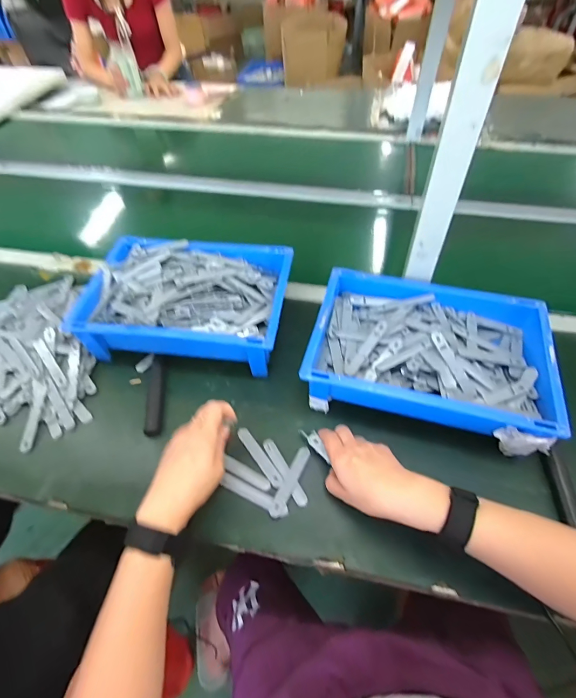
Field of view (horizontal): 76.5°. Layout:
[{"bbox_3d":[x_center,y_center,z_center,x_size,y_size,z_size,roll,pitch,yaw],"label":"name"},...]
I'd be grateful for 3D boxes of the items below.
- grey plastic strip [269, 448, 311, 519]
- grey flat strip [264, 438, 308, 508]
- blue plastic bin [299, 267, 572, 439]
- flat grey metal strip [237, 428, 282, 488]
[{"bbox_3d":[0.002,0.162,0.453,0.015,0.009,0.094,20,55,17],"label":"grey plastic strip"},{"bbox_3d":[-0.005,0.156,0.466,0.016,0.005,0.096,-25,55,-17],"label":"grey flat strip"},{"bbox_3d":[0.191,0.006,0.521,0.301,0.086,0.224,11,53,10],"label":"blue plastic bin"},{"bbox_3d":[-0.038,0.139,0.477,0.015,0.004,0.095,-30,56,-20],"label":"flat grey metal strip"}]

